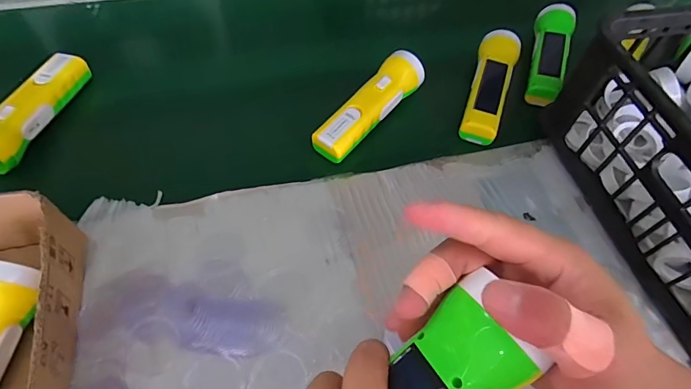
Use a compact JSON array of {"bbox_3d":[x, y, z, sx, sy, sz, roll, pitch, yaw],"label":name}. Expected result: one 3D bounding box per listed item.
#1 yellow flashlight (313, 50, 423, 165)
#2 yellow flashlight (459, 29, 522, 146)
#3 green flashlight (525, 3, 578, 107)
[{"bbox_3d":[0.028,-0.107,0.480,0.042,0.039,0.163,38,61,18],"label":"yellow flashlight"},{"bbox_3d":[0.183,-0.140,0.520,0.051,0.044,0.162,20,57,8],"label":"yellow flashlight"},{"bbox_3d":[0.277,-0.194,0.556,0.046,0.047,0.167,20,57,8],"label":"green flashlight"}]

